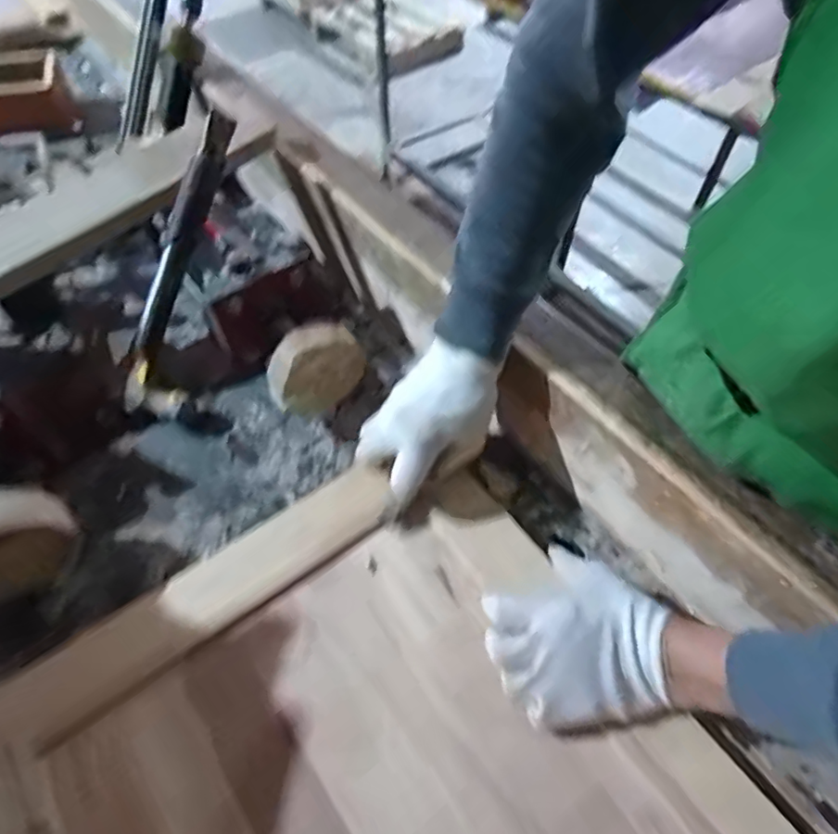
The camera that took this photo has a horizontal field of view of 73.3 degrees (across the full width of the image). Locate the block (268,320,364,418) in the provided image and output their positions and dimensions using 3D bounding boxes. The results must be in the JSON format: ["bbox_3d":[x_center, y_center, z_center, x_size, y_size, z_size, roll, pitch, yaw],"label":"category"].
[{"bbox_3d":[-0.101,-0.040,0.546,0.092,0.106,0.029,-33,61,-22],"label":"block"}]

